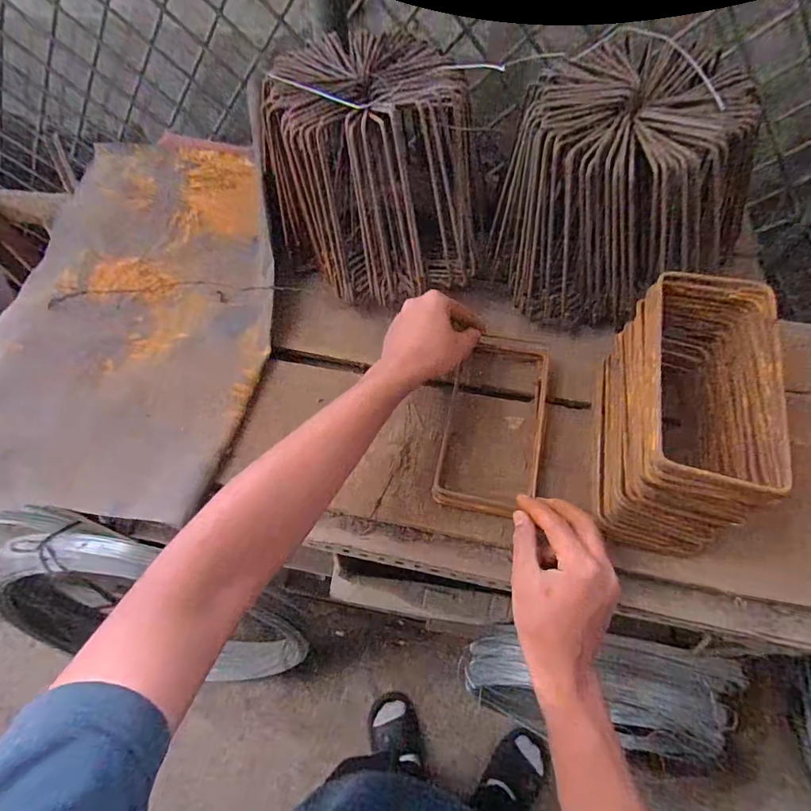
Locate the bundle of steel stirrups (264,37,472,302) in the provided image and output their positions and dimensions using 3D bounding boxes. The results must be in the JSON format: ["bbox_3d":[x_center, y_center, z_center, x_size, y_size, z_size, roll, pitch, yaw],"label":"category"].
[{"bbox_3d":[-0.039,-0.289,0.548,0.237,0.159,0.260,-5,63,-1],"label":"bundle of steel stirrups"}]

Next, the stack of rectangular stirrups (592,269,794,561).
[{"bbox_3d":[0.250,0.002,0.431,0.104,0.133,0.233,13,64,9],"label":"stack of rectangular stirrups"}]

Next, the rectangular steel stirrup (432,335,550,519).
[{"bbox_3d":[0.096,0.013,0.501,0.104,0.018,0.208,5,61,19],"label":"rectangular steel stirrup"}]

